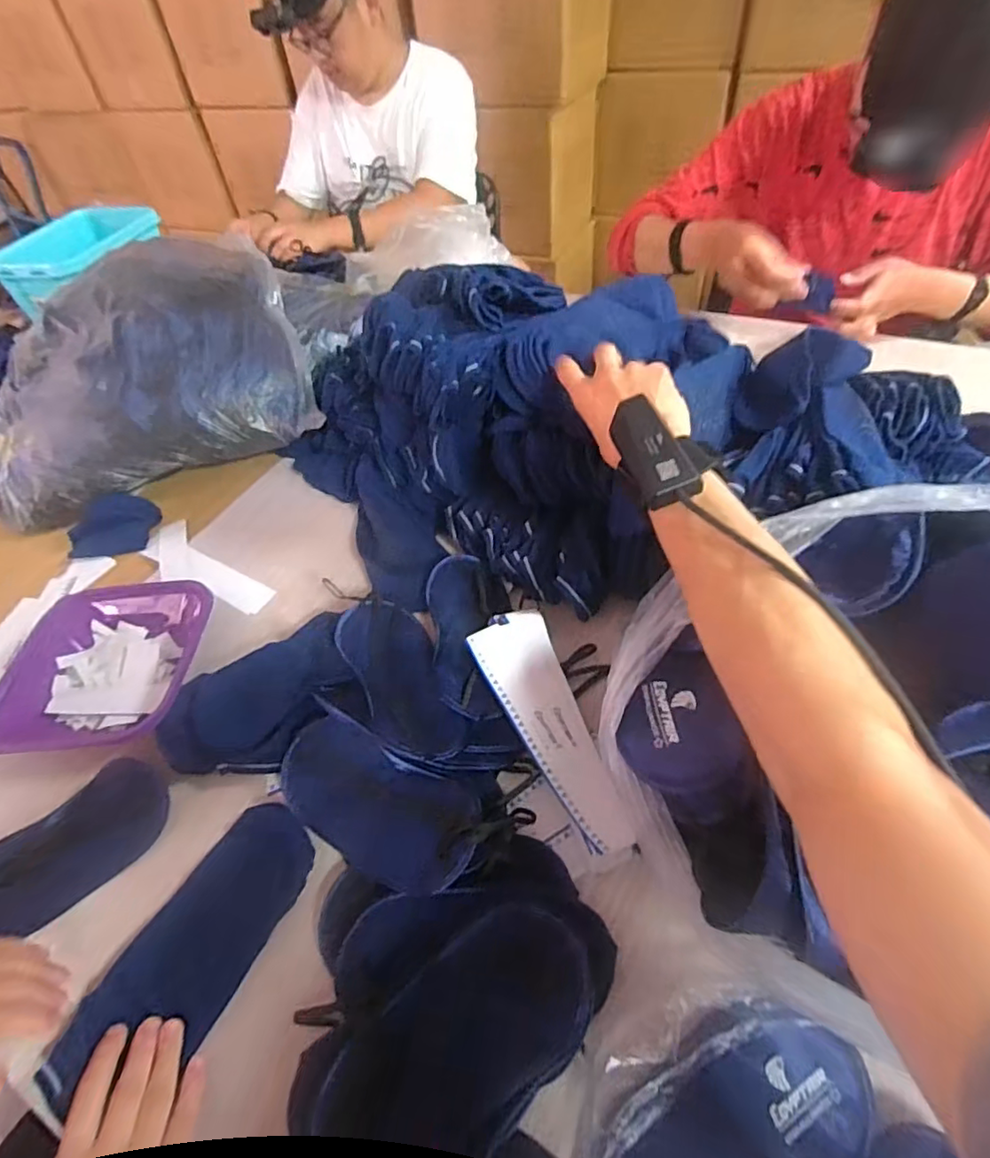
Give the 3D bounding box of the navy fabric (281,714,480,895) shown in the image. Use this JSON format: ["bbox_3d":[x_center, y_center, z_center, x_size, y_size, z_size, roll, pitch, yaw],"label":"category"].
[{"bbox_3d":[-0.096,0.178,0.461,0.181,0.037,0.080,23,56,23],"label":"navy fabric"}]

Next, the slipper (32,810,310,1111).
[{"bbox_3d":[-0.220,0.266,0.428,0.094,0.020,0.200,20,55,22],"label":"slipper"}]

